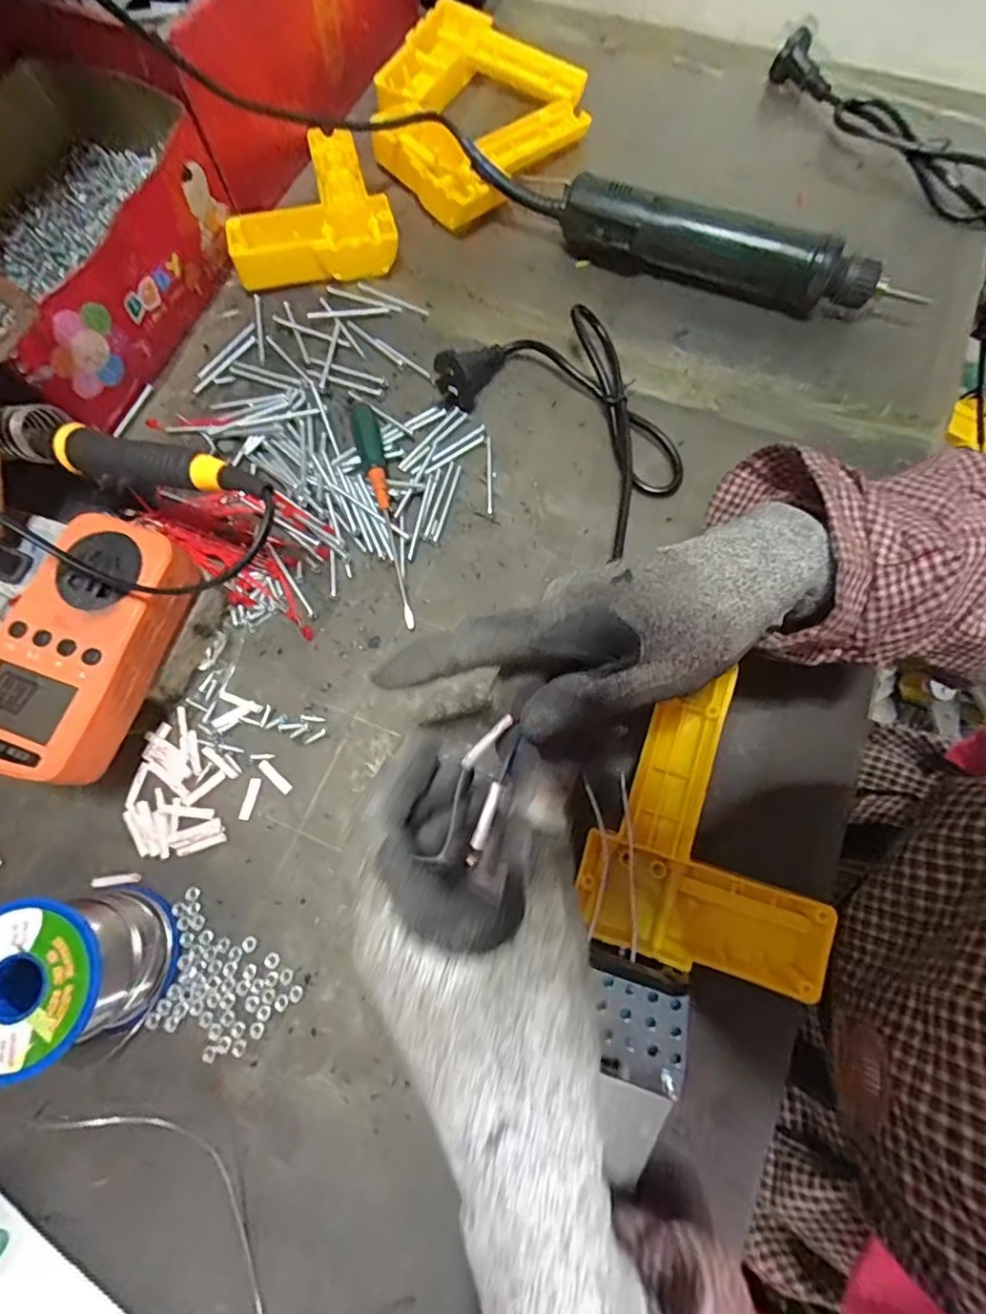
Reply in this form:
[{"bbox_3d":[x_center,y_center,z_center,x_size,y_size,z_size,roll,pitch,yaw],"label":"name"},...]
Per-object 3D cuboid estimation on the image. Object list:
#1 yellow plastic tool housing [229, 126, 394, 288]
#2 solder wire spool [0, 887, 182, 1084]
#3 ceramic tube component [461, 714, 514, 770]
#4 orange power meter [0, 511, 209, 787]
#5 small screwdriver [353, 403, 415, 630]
[{"bbox_3d":[-0.137,-0.338,0.425,0.113,0.026,0.134,-12,73,-2],"label":"yellow plastic tool housing"},{"bbox_3d":[-0.192,0.143,0.260,0.064,0.063,0.063,-1,73,2],"label":"solder wire spool"},{"bbox_3d":[-0.001,0.032,0.228,0.004,0.004,0.026,41,62,13],"label":"ceramic tube component"},{"bbox_3d":[-0.202,-0.005,0.283,0.071,0.030,0.125,13,74,6],"label":"orange power meter"},{"bbox_3d":[-0.065,-0.093,0.351,0.014,0.021,0.157,-15,73,-3],"label":"small screwdriver"}]

